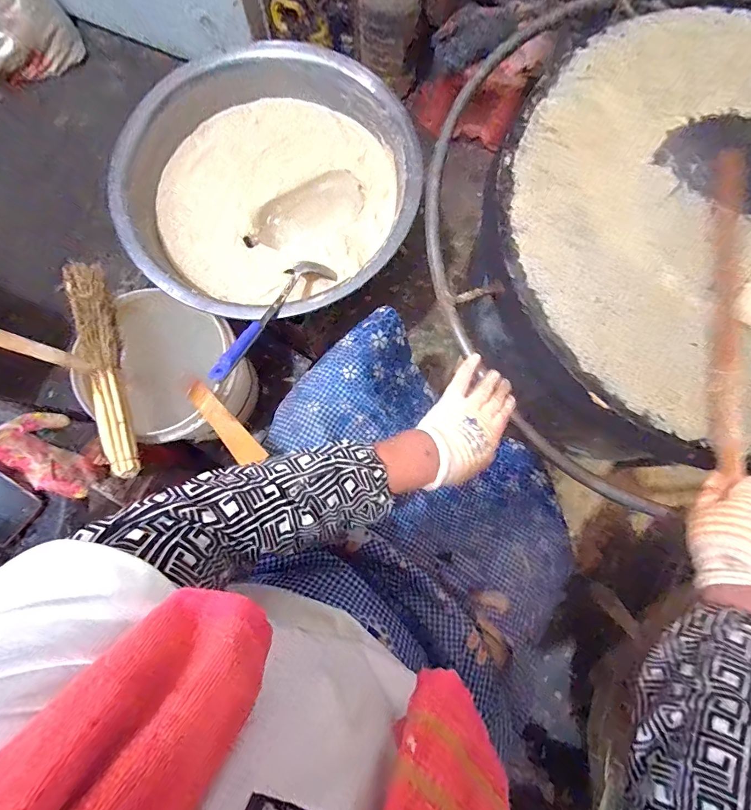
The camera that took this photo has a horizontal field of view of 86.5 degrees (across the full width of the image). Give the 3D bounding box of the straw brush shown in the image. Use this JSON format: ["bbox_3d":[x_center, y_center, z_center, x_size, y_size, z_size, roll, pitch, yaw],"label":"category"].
[{"bbox_3d":[-0.422,-0.063,0.621,0.053,0.033,0.352,-18,80,-3],"label":"straw brush"}]

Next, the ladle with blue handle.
[{"bbox_3d":[-0.163,-0.146,0.635,0.082,0.036,0.316,21,48,4],"label":"ladle with blue handle"}]

